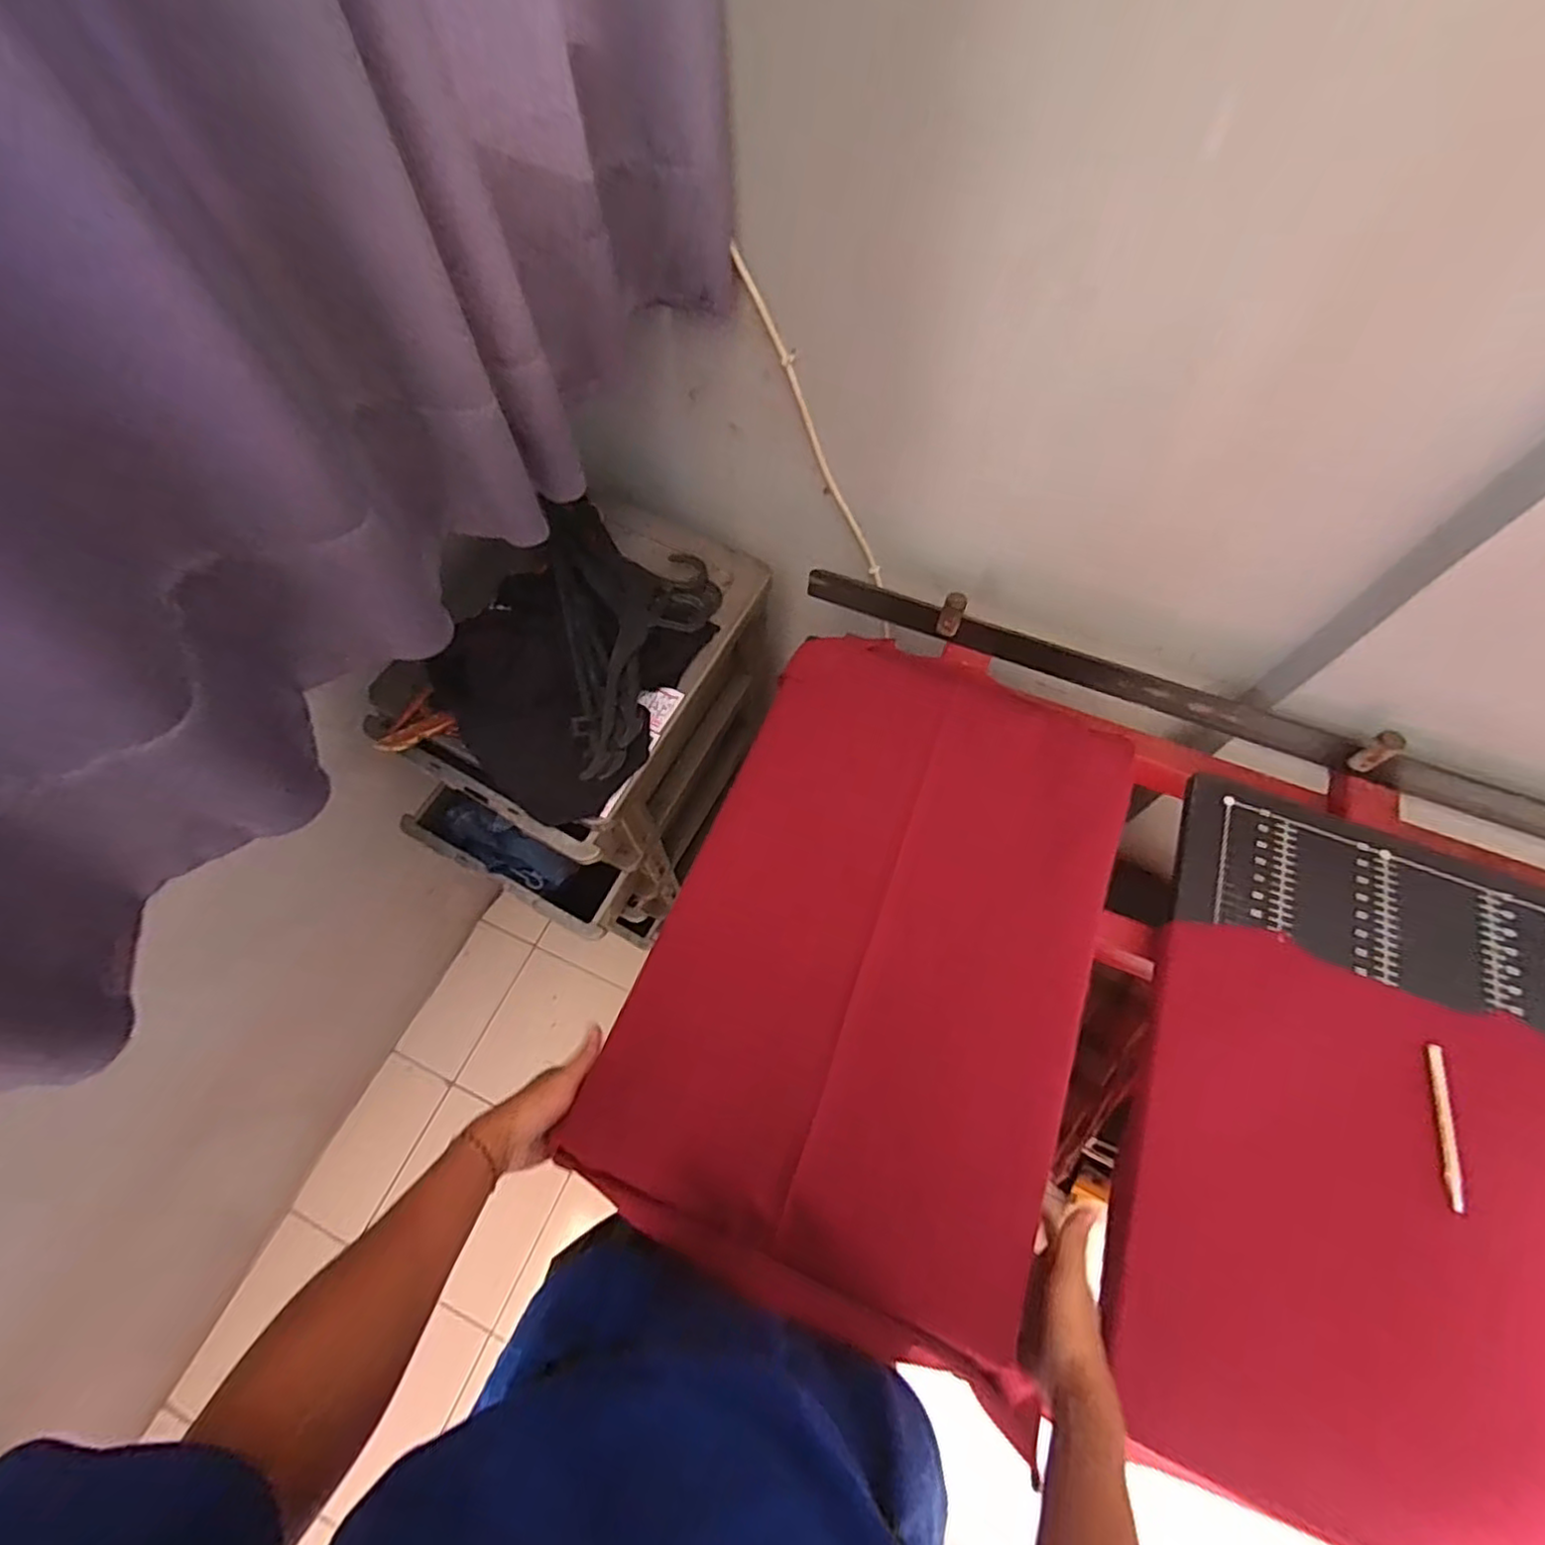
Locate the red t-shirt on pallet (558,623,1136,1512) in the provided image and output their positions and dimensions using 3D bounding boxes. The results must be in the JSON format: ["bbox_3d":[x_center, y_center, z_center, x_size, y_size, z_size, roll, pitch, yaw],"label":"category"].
[{"bbox_3d":[0.114,0.150,0.669,0.409,0.037,0.645,20,62,8],"label":"red t-shirt on pallet"}]

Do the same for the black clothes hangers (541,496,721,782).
[{"bbox_3d":[-0.171,-0.210,0.840,0.208,0.038,0.451,-12,64,-7],"label":"black clothes hangers"}]

